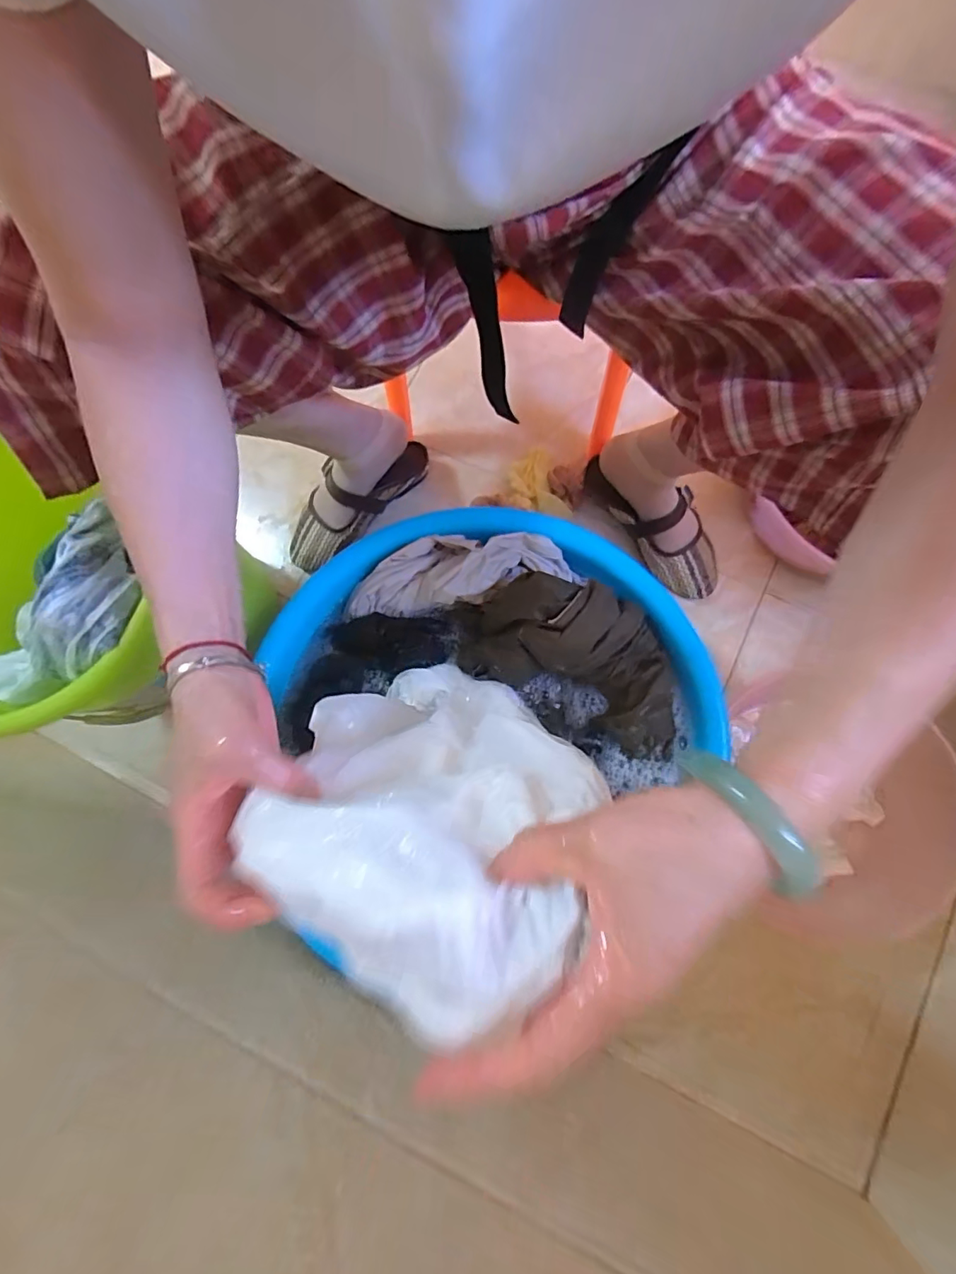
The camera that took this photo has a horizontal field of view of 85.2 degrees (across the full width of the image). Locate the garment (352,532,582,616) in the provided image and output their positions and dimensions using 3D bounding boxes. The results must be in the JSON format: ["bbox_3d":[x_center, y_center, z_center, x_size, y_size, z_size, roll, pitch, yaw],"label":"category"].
[{"bbox_3d":[-0.021,-0.073,0.558,0.251,0.058,0.076,-5,79,3],"label":"garment"}]

